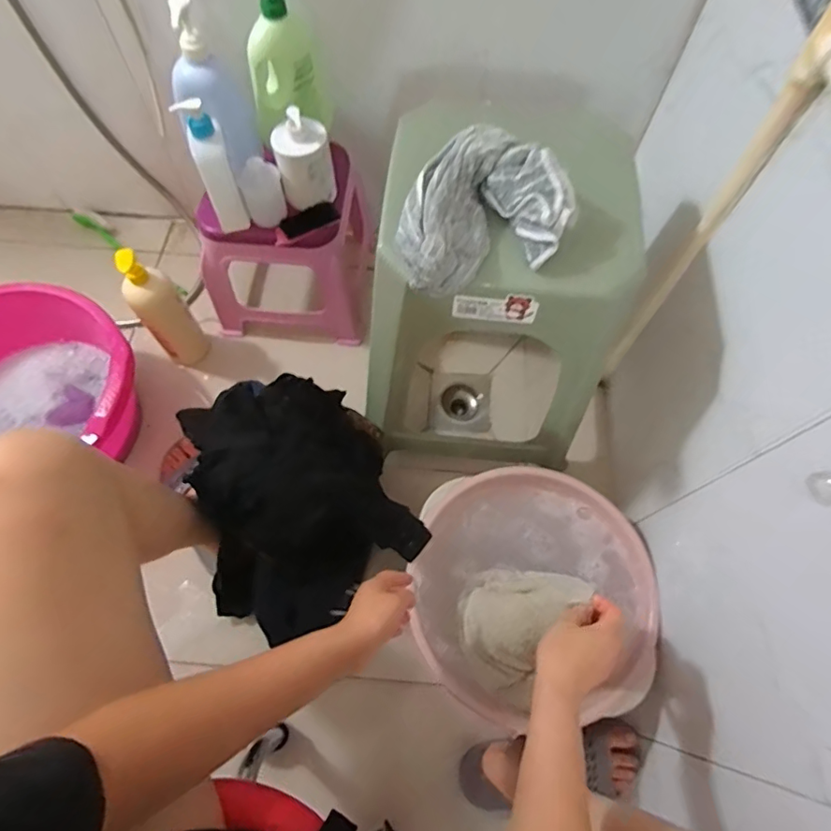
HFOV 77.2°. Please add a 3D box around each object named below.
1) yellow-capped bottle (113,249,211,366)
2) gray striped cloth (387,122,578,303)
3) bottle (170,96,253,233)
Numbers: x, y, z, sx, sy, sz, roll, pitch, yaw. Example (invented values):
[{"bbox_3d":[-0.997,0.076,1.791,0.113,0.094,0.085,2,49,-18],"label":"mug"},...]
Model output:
[{"bbox_3d":[-0.463,-0.189,0.960,0.081,0.301,0.067,-40,73,-17],"label":"yellow-capped bottle"},{"bbox_3d":[0.063,-0.214,0.534,0.191,0.057,0.153,-16,68,-9],"label":"gray striped cloth"},{"bbox_3d":[-0.299,-0.367,0.778,0.054,0.186,0.055,-17,68,-9],"label":"bottle"}]

